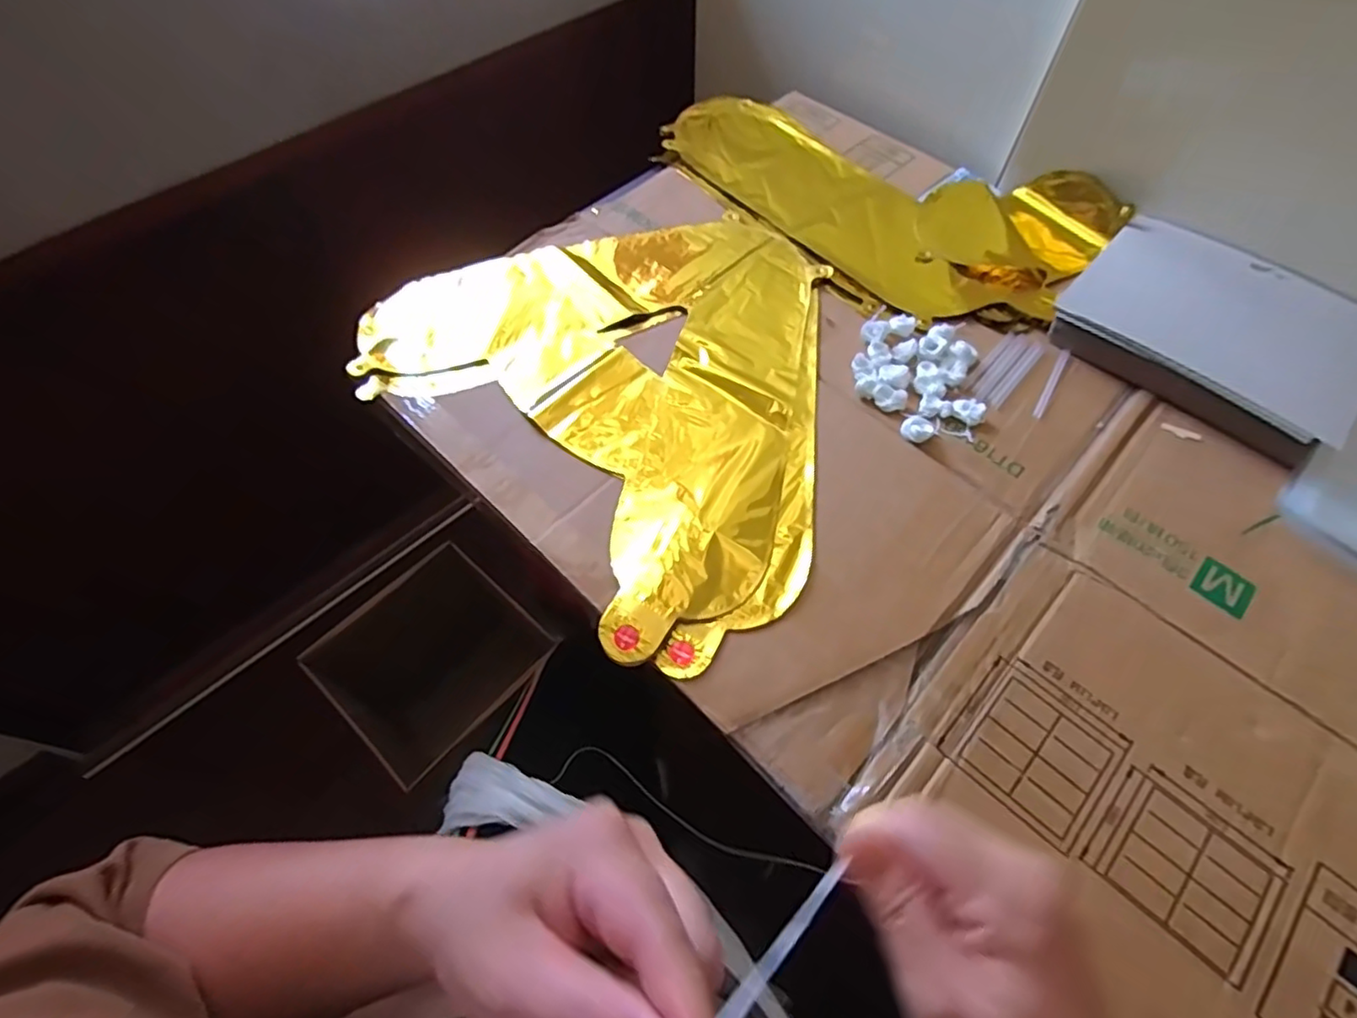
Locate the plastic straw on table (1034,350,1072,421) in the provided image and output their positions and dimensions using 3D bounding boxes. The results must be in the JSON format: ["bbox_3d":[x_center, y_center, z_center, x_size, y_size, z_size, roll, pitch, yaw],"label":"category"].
[{"bbox_3d":[0.292,-0.099,0.507,0.008,0.004,0.079,29,65,15],"label":"plastic straw on table"}]

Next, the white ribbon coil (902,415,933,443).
[{"bbox_3d":[0.175,-0.059,0.475,0.021,0.007,0.022,0,61,0],"label":"white ribbon coil"}]

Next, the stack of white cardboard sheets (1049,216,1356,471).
[{"bbox_3d":[0.422,-0.144,0.509,0.200,0.025,0.164,38,68,19],"label":"stack of white cardboard sheets"}]

